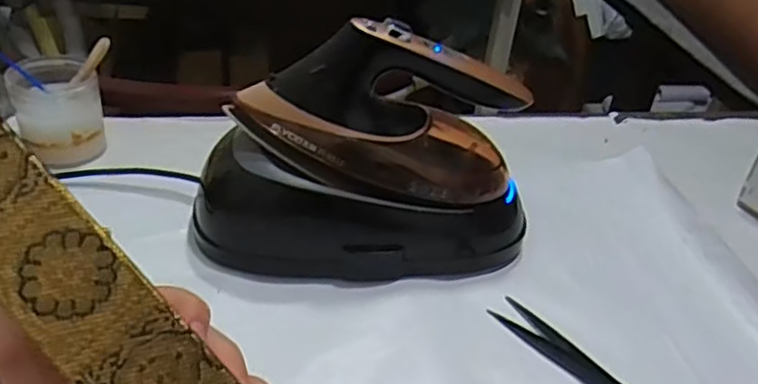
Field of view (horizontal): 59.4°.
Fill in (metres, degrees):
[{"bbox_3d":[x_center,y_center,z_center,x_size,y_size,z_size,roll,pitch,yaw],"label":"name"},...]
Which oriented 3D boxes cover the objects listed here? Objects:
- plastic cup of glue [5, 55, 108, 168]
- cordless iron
[{"bbox_3d":[-0.334,-0.085,0.692,0.083,0.080,0.081,-12,40,-25],"label":"plastic cup of glue"},{"bbox_3d":[0.009,-0.061,0.555,0.240,0.133,0.094,-7,37,-19],"label":"cordless iron"}]

